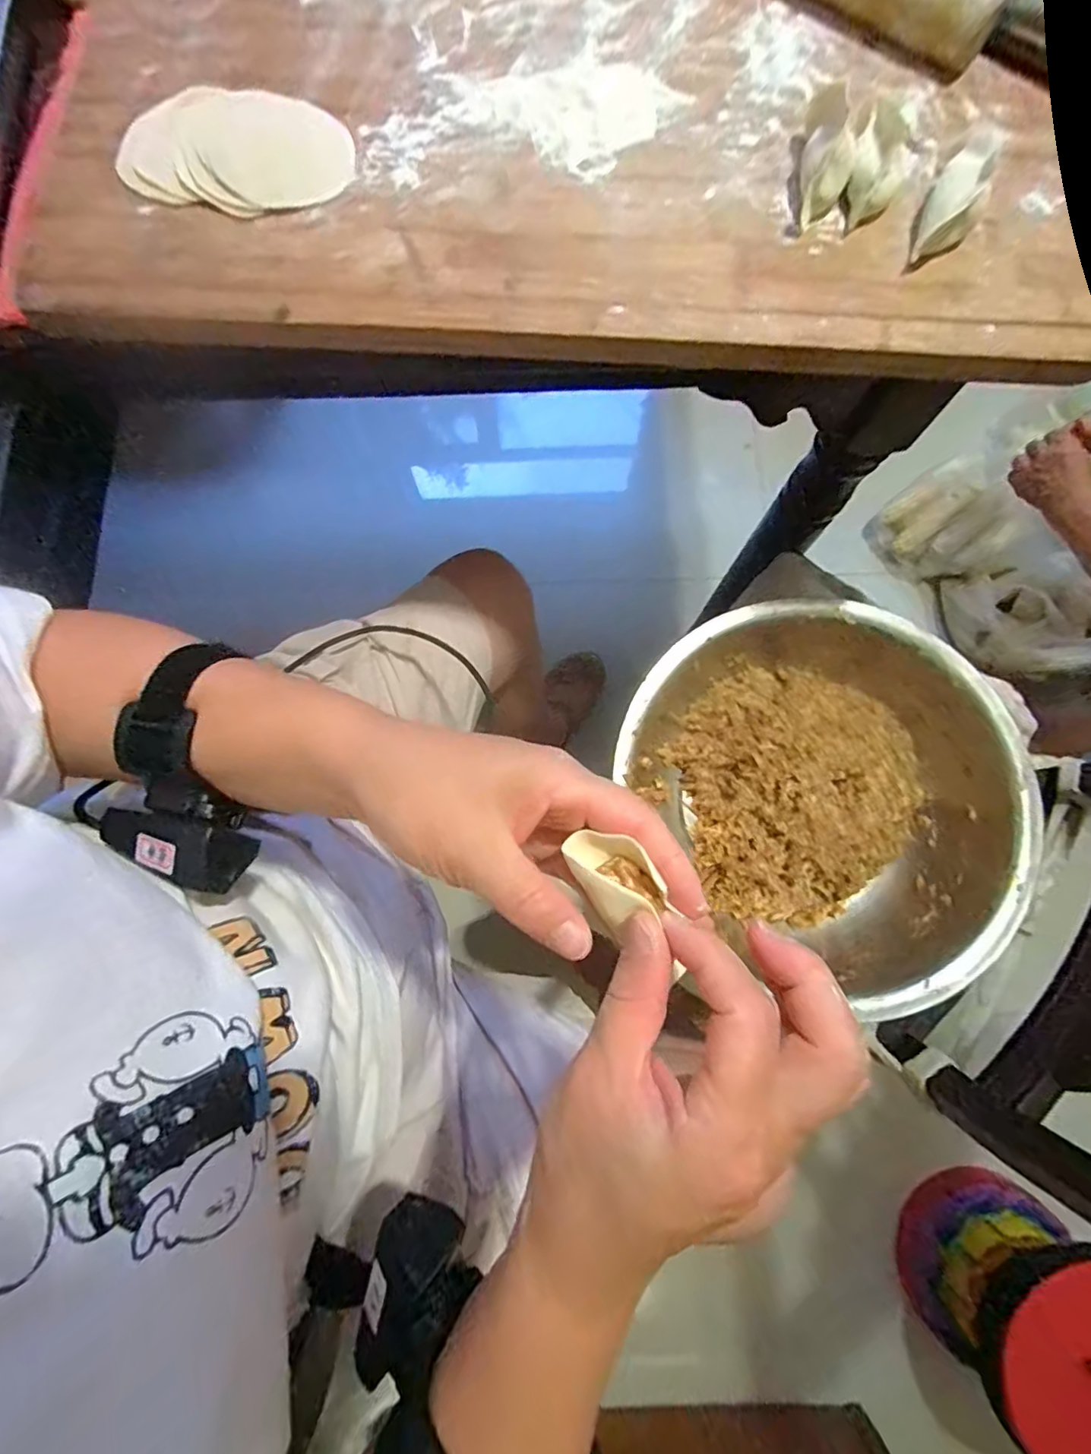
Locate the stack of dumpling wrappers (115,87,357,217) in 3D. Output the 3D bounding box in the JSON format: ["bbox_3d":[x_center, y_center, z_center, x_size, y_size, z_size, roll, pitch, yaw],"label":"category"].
[{"bbox_3d":[-0.174,-0.324,0.315,0.128,0.010,0.075,9,79,1],"label":"stack of dumpling wrappers"}]

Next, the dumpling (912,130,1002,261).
[{"bbox_3d":[0.211,-0.270,0.288,0.027,0.029,0.054,33,81,6],"label":"dumpling"}]

